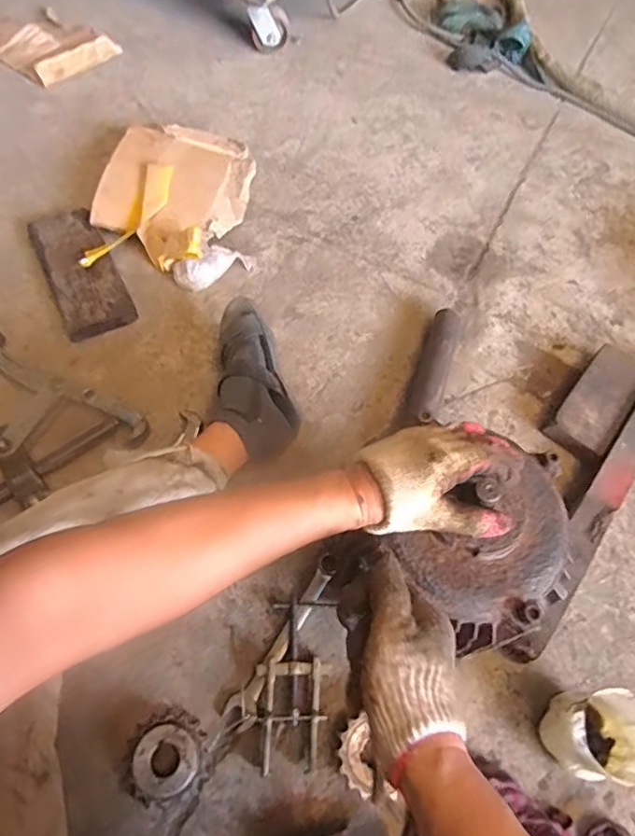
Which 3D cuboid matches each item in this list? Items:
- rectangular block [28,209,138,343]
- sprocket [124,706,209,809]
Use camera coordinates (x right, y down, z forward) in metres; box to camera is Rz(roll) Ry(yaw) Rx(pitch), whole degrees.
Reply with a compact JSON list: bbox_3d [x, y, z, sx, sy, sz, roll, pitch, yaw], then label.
[{"bbox_3d":[-0.441,-0.278,1.008,0.122,0.038,0.300,-24,65,-16],"label":"rectangular block"},{"bbox_3d":[-0.181,0.401,0.641,0.094,0.028,0.095,-20,64,-14],"label":"sprocket"}]

